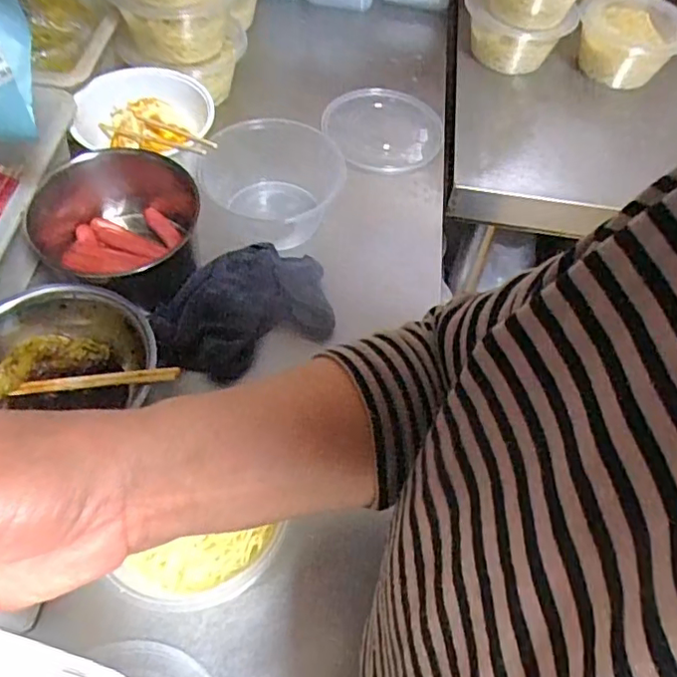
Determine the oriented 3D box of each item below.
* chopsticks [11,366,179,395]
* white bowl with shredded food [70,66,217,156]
[{"bbox_3d":[-0.222,0.038,0.537,0.178,0.013,0.014,-7,55,18],"label":"chopsticks"},{"bbox_3d":[-0.230,-0.253,0.706,0.161,0.057,0.155,-1,58,-6],"label":"white bowl with shredded food"}]

